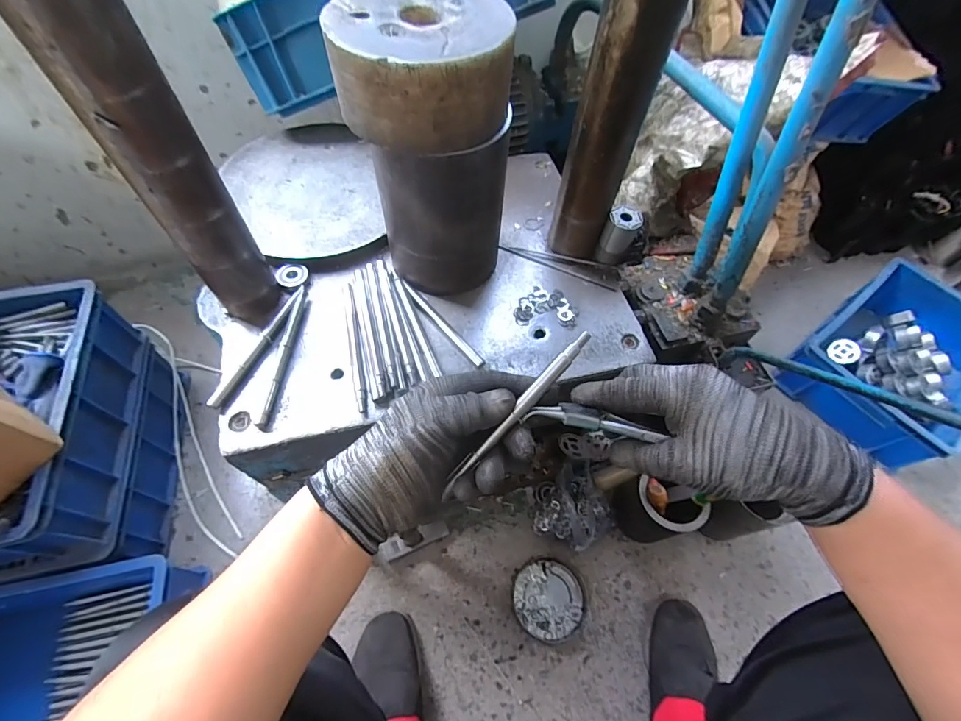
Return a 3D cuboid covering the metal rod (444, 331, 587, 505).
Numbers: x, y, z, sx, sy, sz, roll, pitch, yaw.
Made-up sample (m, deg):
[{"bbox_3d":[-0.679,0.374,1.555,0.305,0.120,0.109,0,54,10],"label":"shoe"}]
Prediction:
[{"bbox_3d":[0.026,0.038,0.313,0.010,0.008,0.147,43,95,20],"label":"metal rod"}]

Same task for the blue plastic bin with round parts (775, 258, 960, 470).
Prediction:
[{"bbox_3d":[0.912,0.000,0.945,0.420,0.159,0.309,-33,66,-20],"label":"blue plastic bin with round parts"}]

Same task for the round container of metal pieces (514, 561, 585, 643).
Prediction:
[{"bbox_3d":[0.116,0.410,0.745,0.115,0.011,0.119,1,59,-2],"label":"round container of metal pieces"}]

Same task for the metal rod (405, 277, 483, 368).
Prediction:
[{"bbox_3d":[-0.044,-0.042,0.489,0.011,0.011,0.140,-35,67,-21],"label":"metal rod"}]

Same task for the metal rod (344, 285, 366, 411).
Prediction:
[{"bbox_3d":[-0.136,-0.019,0.472,0.011,0.011,0.161,-11,60,-9],"label":"metal rod"}]

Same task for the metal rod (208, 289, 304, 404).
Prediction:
[{"bbox_3d":[-0.236,-0.018,0.465,0.012,0.009,0.156,20,60,9],"label":"metal rod"}]

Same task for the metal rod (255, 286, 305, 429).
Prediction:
[{"bbox_3d":[-0.208,-0.009,0.464,0.013,0.016,0.165,6,59,1],"label":"metal rod"}]

